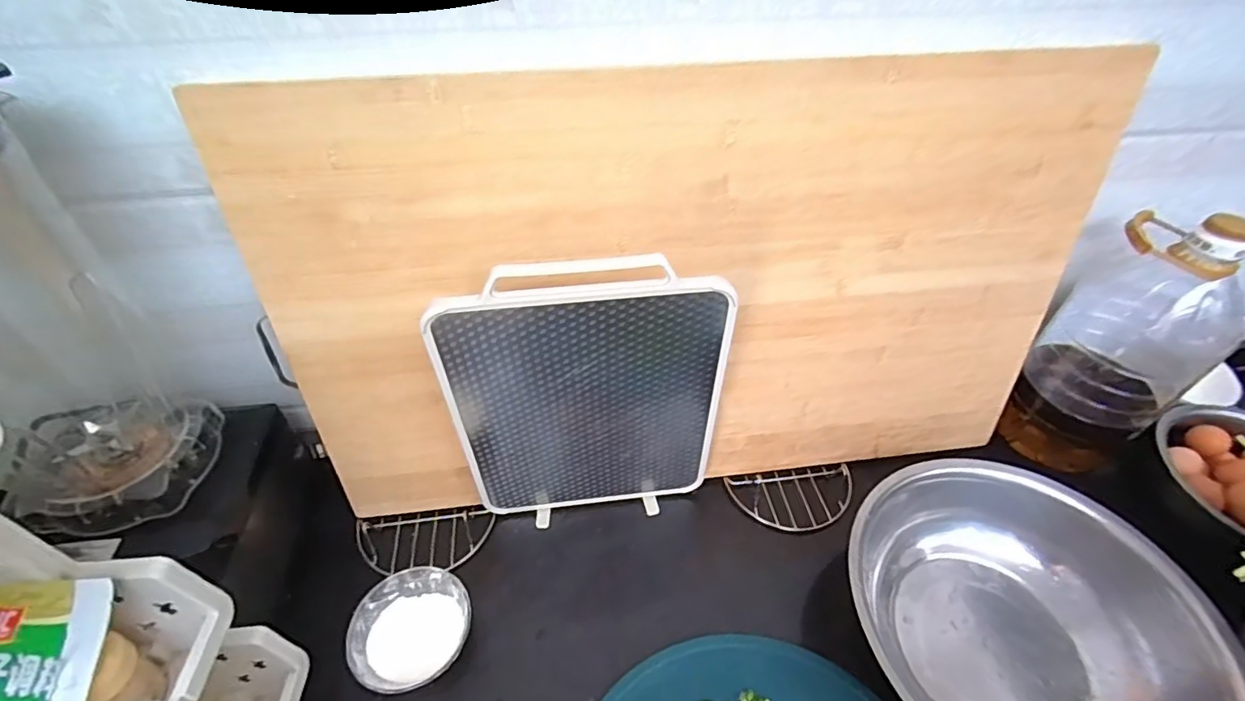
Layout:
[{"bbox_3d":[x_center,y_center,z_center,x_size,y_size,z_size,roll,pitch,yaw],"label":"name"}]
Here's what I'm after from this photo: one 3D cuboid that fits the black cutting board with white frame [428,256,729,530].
[{"bbox_3d":[-0.034,0.069,0.581,0.283,0.389,0.018,-6,44,-6],"label":"black cutting board with white frame"}]

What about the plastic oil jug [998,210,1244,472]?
[{"bbox_3d":[0.630,0.000,0.673,0.136,0.336,0.155,-30,51,-28],"label":"plastic oil jug"}]

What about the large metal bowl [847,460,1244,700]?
[{"bbox_3d":[0.401,0.287,0.548,0.331,0.096,0.325,0,44,0],"label":"large metal bowl"}]

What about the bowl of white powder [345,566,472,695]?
[{"bbox_3d":[-0.225,0.303,0.575,0.119,0.049,0.115,0,44,0],"label":"bowl of white powder"}]

